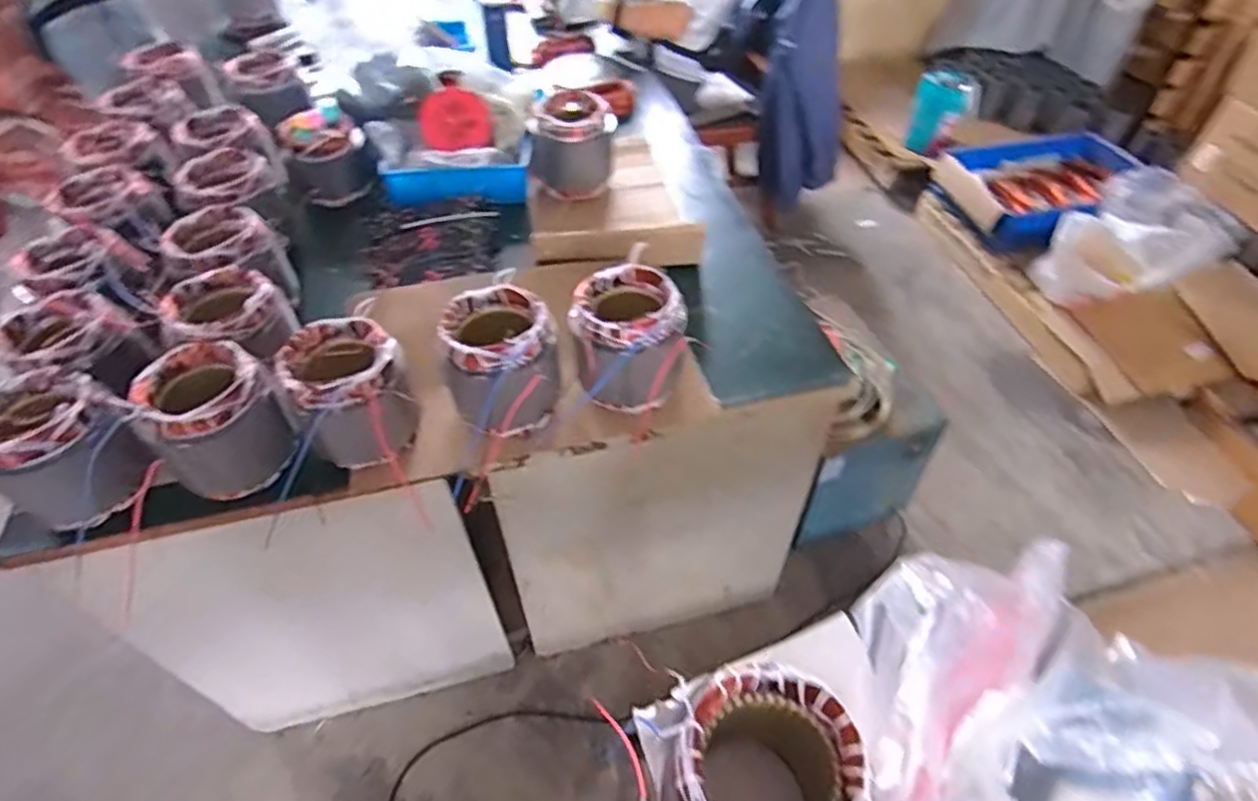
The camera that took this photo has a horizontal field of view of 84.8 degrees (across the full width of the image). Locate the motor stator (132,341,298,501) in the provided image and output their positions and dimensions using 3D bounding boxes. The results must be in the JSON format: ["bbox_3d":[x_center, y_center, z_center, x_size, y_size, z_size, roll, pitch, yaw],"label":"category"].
[{"bbox_3d":[-0.538,0.021,0.890,0.144,0.149,0.145,0,49,0],"label":"motor stator"}]

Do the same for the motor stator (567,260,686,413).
[{"bbox_3d":[-0.004,-0.082,0.978,0.152,0.156,0.160,-13,50,-11],"label":"motor stator"}]

